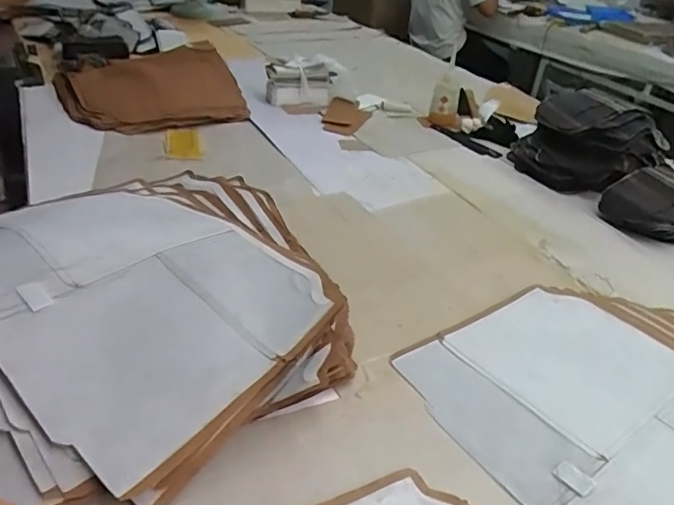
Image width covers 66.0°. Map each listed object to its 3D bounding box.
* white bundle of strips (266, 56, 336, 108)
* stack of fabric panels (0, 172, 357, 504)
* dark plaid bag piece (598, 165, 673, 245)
[{"bbox_3d":[-0.087,-0.405,1.252,0.164,0.098,0.062,2,34,-7],"label":"white bundle of strips"},{"bbox_3d":[-0.205,0.024,0.591,0.413,0.088,0.466,-20,43,-34],"label":"stack of fabric panels"},{"bbox_3d":[0.582,-0.086,0.917,0.198,0.088,0.159,-18,41,-31],"label":"dark plaid bag piece"}]

